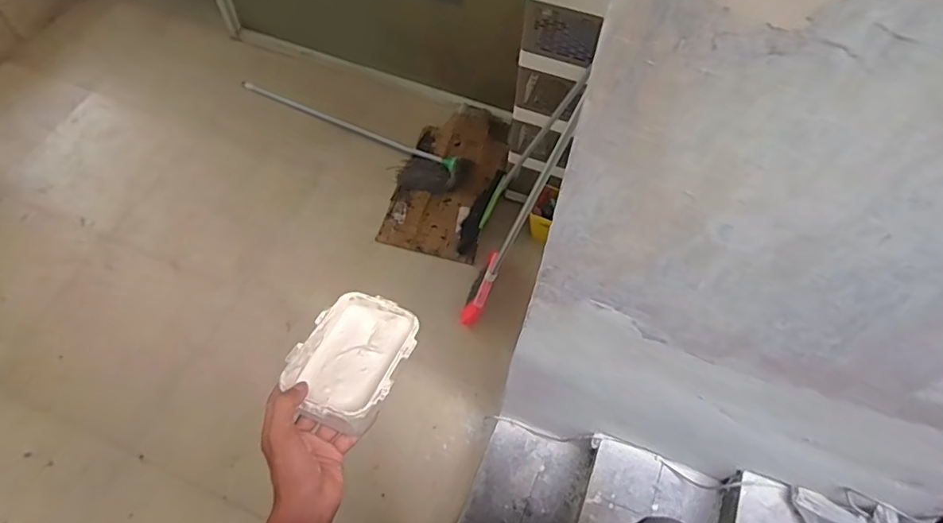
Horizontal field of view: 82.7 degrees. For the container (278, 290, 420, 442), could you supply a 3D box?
[{"bbox_3d":[-0.123,0.105,0.558,0.108,0.052,0.148,17,45,13],"label":"container"}]

